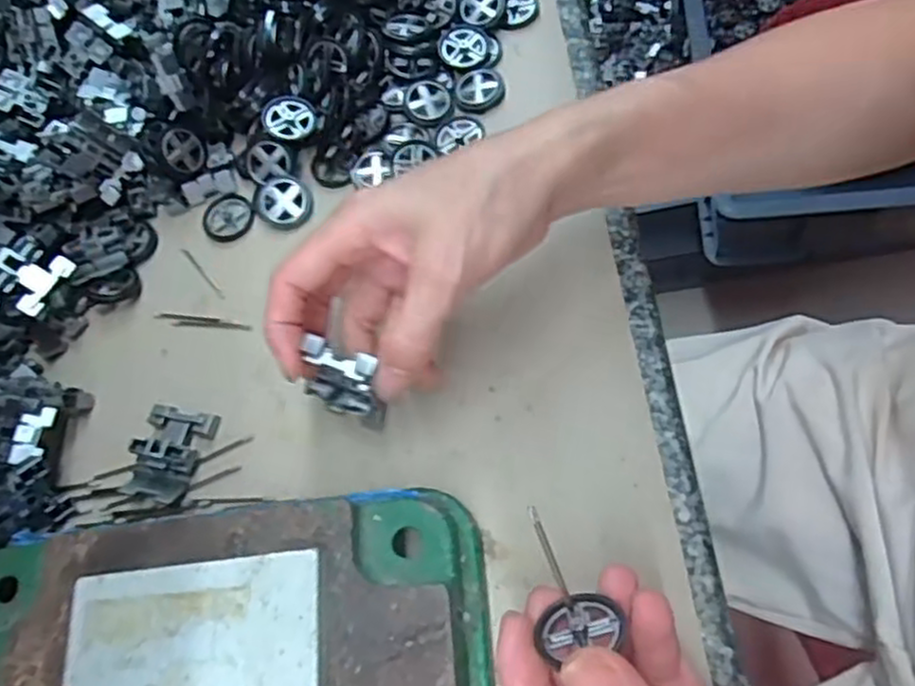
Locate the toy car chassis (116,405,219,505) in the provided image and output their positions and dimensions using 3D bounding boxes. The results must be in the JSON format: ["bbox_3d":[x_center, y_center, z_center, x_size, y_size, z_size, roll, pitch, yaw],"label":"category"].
[{"bbox_3d":[-0.133,0.050,0.341,0.032,0.013,0.043,9,67,15],"label":"toy car chassis"}]

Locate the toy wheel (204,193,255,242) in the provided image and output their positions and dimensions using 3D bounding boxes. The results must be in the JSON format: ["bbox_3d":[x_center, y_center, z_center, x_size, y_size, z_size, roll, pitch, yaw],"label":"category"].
[{"bbox_3d":[-0.124,-0.069,0.400,0.027,0.006,0.030,-34,64,-6],"label":"toy wheel"}]

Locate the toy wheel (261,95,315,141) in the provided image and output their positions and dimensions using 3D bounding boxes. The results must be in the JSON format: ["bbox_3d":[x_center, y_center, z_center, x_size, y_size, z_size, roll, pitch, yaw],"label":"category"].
[{"bbox_3d":[-0.089,-0.119,0.392,0.027,0.005,0.026,-4,65,9],"label":"toy wheel"}]

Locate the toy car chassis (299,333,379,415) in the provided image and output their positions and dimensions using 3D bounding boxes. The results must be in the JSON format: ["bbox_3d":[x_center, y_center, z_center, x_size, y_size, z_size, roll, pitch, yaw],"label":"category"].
[{"bbox_3d":[-0.049,0.014,0.302,0.030,0.022,0.020,25,71,12],"label":"toy car chassis"}]

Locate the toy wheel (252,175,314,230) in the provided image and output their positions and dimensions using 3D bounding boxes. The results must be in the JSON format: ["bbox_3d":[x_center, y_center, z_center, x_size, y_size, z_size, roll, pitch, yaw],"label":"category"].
[{"bbox_3d":[-0.093,-0.074,0.393,0.032,0.005,0.032,1,93,14],"label":"toy wheel"}]

